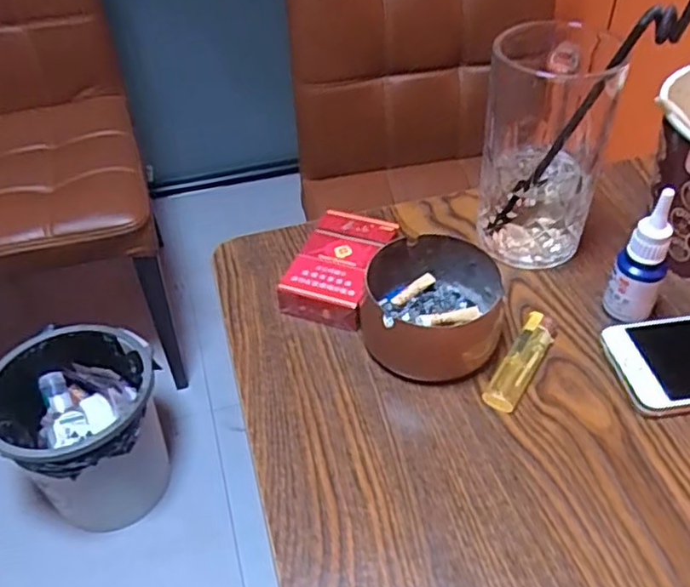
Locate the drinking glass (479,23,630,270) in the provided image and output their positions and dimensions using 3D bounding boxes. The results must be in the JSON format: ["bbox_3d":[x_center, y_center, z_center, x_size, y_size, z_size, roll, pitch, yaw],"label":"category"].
[{"bbox_3d":[0.135,-0.106,0.461,0.077,0.149,0.093,8,45,11],"label":"drinking glass"}]

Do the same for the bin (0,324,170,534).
[{"bbox_3d":[-0.422,0.244,1.119,0.252,0.282,0.258,-15,46,-12],"label":"bin"}]

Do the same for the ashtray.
[{"bbox_3d":[0.055,0.009,0.419,0.085,0.046,0.089,-1,44,1],"label":"ashtray"}]

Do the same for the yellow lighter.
[{"bbox_3d":[0.109,0.041,0.411,0.020,0.009,0.080,24,50,24],"label":"yellow lighter"}]

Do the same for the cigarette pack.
[{"bbox_3d":[-0.004,-0.017,0.465,0.057,0.026,0.087,13,46,15],"label":"cigarette pack"}]

